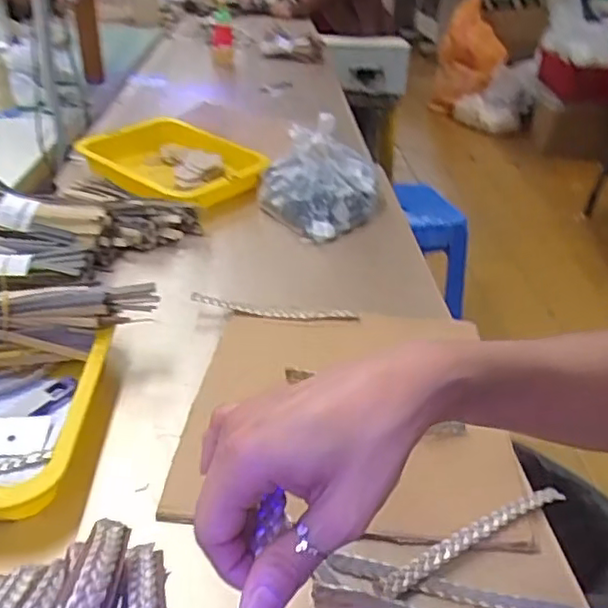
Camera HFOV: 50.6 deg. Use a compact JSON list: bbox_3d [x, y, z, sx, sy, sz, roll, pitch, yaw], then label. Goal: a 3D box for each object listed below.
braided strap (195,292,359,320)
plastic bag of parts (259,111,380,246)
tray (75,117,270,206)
[{"bbox_3d":[-0.030,0.005,0.671,0.172,0.008,0.014,4,31,1],"label":"braided strap"},{"bbox_3d":[0.023,-0.185,0.905,0.160,0.109,0.236,7,31,6],"label":"plastic bag of parts"},{"bbox_3d":[-0.190,-0.212,0.962,0.245,0.057,0.200,25,37,32],"label":"tray"}]

